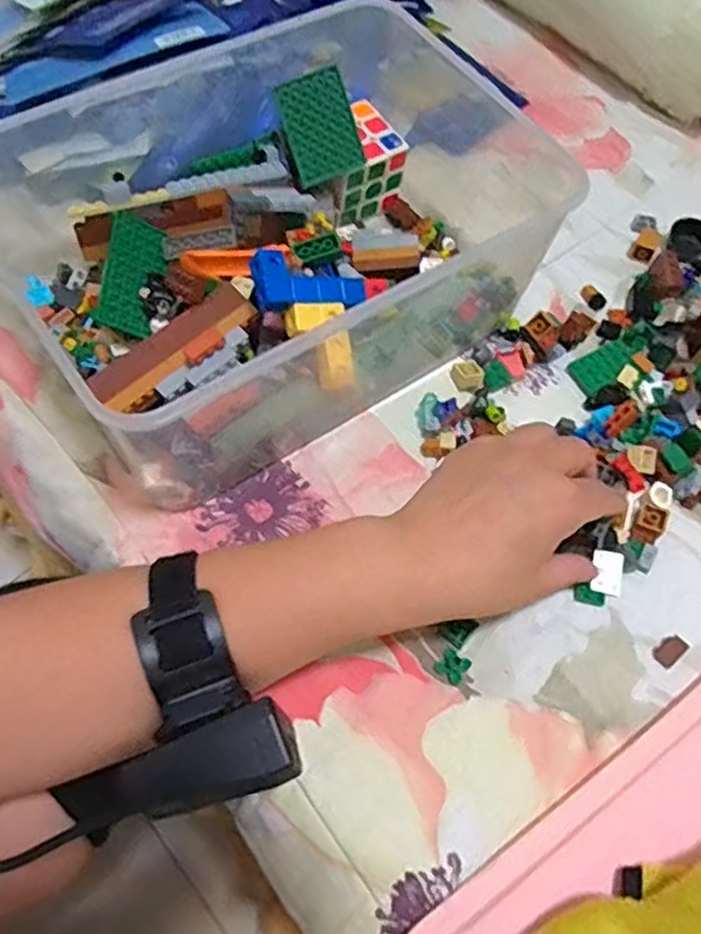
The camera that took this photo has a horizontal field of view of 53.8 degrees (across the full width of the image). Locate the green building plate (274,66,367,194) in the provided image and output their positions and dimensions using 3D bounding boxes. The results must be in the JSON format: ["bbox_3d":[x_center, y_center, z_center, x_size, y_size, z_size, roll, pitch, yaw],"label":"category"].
[{"bbox_3d":[-0.020,-0.226,0.463,0.050,0.064,0.004,-29,30,-10],"label":"green building plate"}]

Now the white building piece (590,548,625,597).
[{"bbox_3d":[0.150,0.061,0.403,0.018,0.004,0.026,17,66,6],"label":"white building piece"}]

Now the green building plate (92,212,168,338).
[{"bbox_3d":[-0.139,-0.123,0.441,0.036,0.007,0.076,12,77,-17],"label":"green building plate"}]

